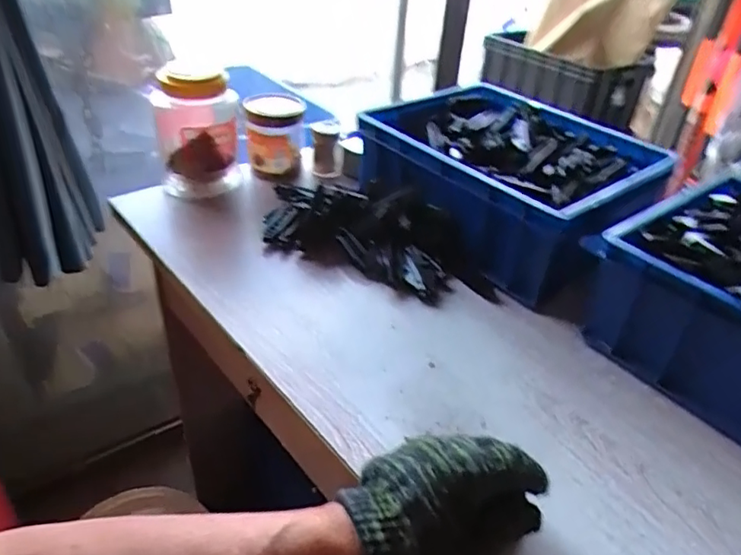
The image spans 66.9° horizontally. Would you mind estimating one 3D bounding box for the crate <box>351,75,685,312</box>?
[{"bbox_3d":[0.186,-0.139,0.780,0.278,0.125,0.355,-27,46,-35],"label":"crate"}]

